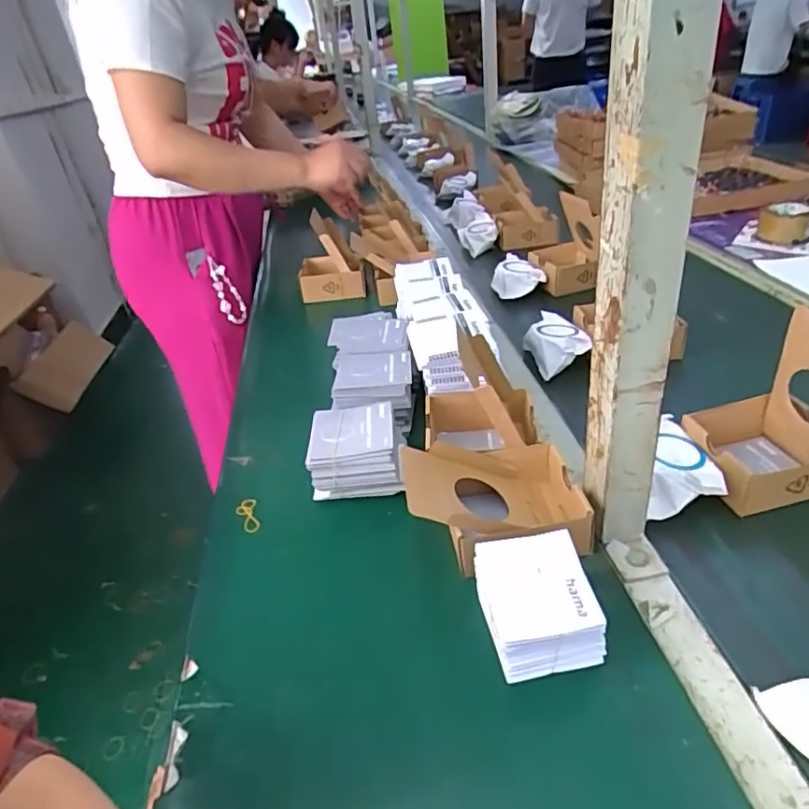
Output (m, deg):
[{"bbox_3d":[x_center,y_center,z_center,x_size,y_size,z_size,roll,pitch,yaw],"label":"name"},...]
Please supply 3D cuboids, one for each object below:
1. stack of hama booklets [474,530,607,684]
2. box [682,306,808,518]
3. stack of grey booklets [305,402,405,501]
[{"bbox_3d":[0.095,0.145,0.425,0.074,0.065,0.072,-10,33,-3],"label":"stack of hama booklets"},{"bbox_3d":[0.335,0.005,0.527,0.118,0.135,0.103,-9,33,-2],"label":"box"},{"bbox_3d":[-0.047,0.051,0.601,0.094,0.061,0.095,-6,33,3],"label":"stack of grey booklets"}]

